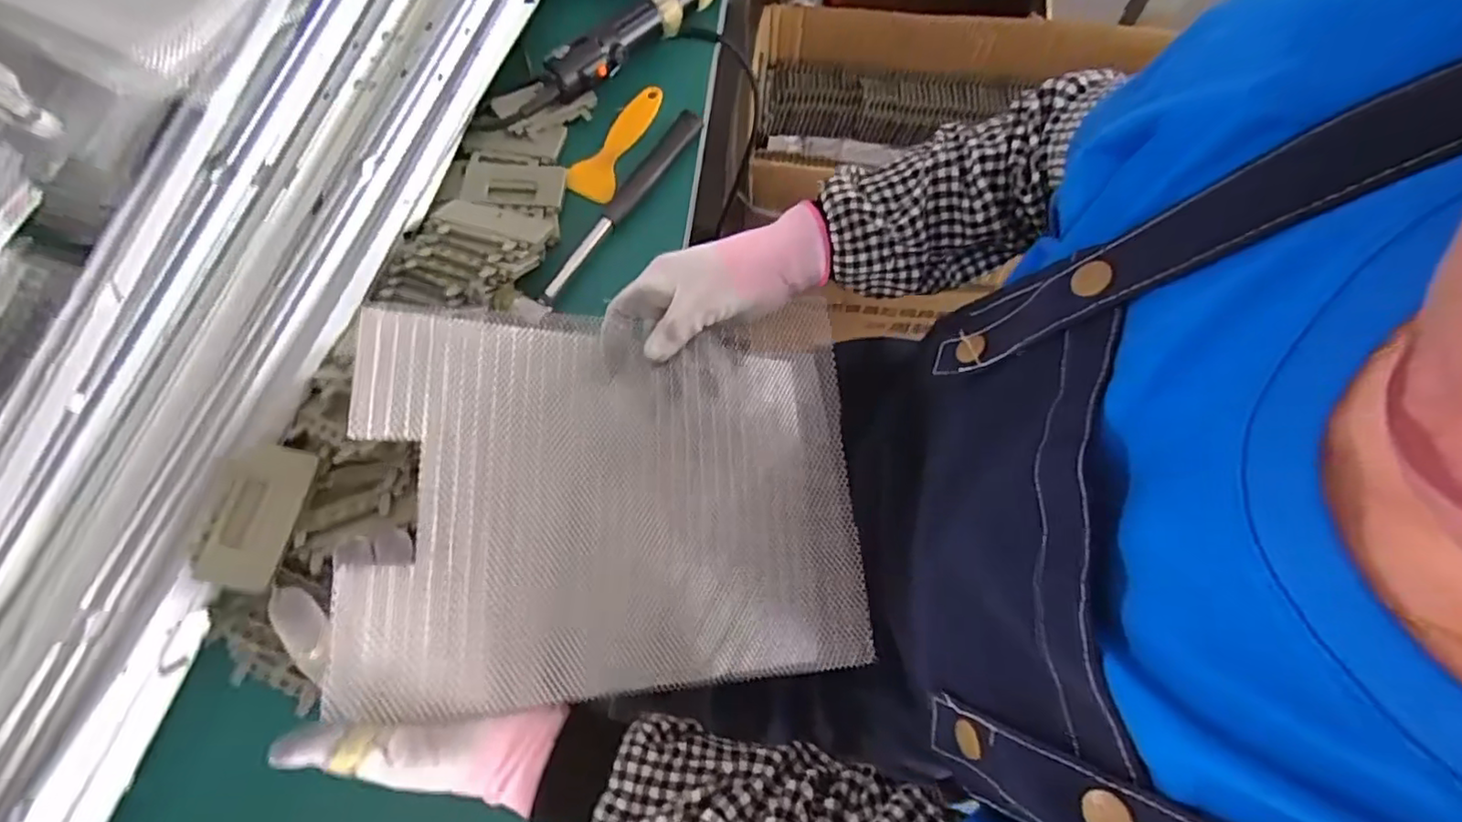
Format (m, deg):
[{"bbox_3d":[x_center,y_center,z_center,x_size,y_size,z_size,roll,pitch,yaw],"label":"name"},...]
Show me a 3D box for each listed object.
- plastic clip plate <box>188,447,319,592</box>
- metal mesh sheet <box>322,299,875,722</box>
[{"bbox_3d":[-0.294,0.064,0.392,0.047,0.015,0.085,11,71,4],"label":"plastic clip plate"},{"bbox_3d":[-0.075,0.045,0.434,0.324,0.057,0.269,-1,72,-16],"label":"metal mesh sheet"}]

